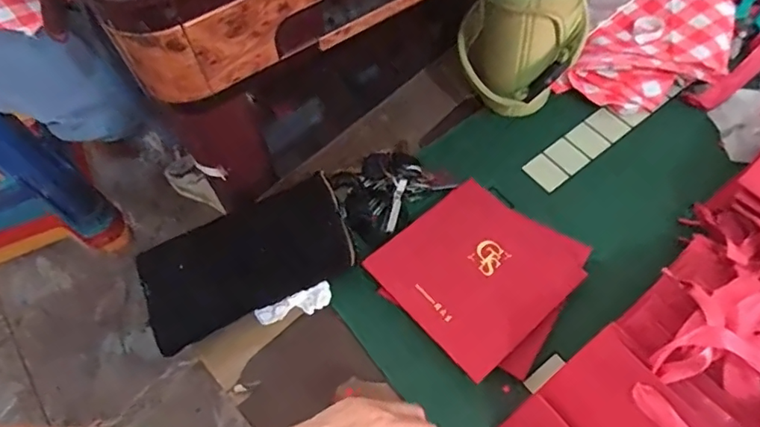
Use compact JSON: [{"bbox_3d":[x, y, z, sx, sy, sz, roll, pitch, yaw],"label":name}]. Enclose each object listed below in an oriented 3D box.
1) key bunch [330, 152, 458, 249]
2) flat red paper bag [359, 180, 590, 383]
[{"bbox_3d":[0.003,-0.024,0.505,0.097,0.023,0.085,-37,66,-17],"label":"key bunch"},{"bbox_3d":[0.083,0.051,0.465,0.136,0.012,0.137,-38,67,-18],"label":"flat red paper bag"}]

